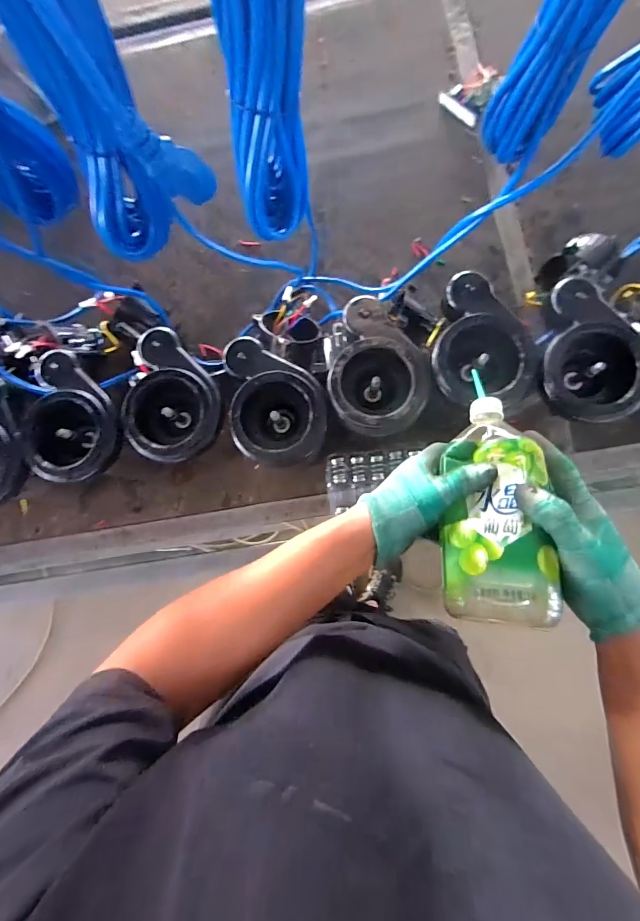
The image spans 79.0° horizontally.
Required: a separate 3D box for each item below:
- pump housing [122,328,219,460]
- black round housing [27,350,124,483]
[{"bbox_3d":[-0.194,-0.075,0.506,0.125,0.070,0.163,-40,83,1],"label":"pump housing"},{"bbox_3d":[-0.325,-0.059,0.509,0.123,0.054,0.170,-24,83,3],"label":"black round housing"}]

